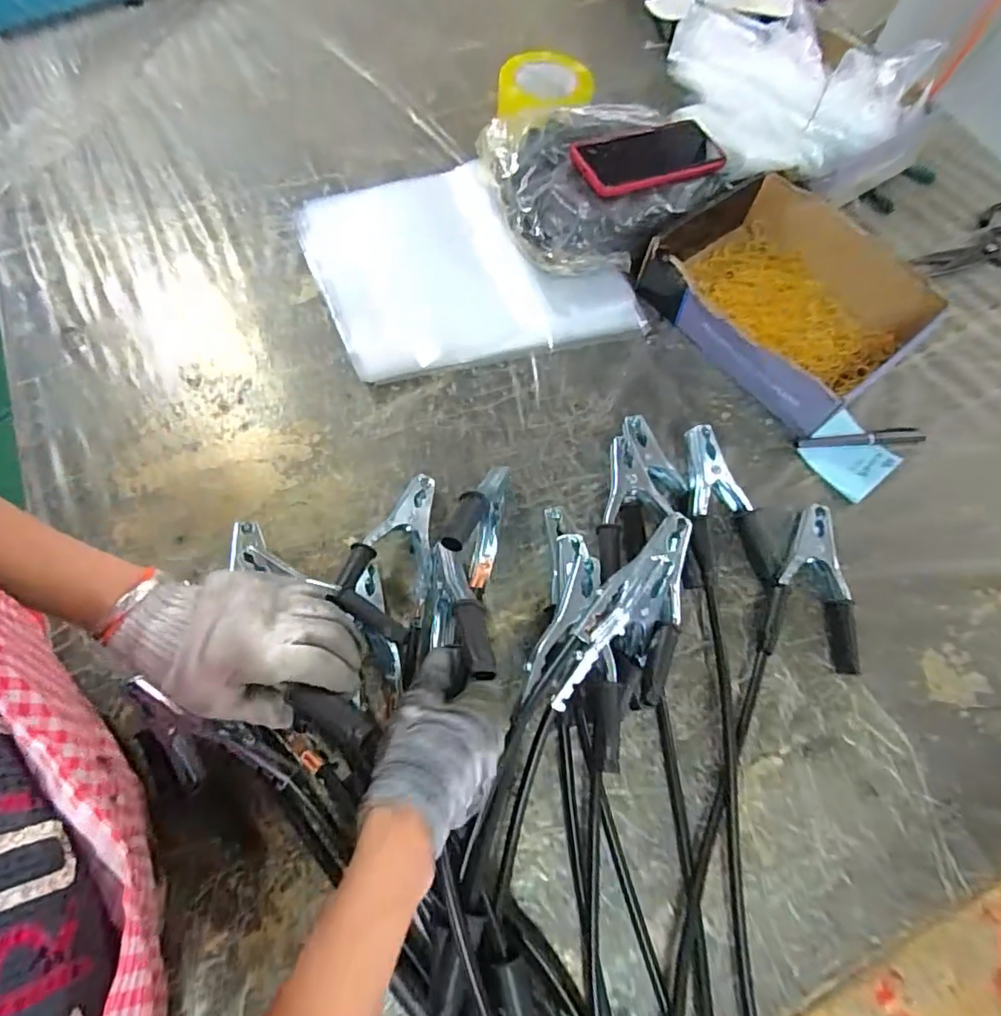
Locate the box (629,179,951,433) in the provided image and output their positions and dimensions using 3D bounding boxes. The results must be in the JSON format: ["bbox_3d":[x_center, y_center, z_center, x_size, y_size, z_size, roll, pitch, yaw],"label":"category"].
[{"bbox_3d":[0.299,-0.230,0.600,0.216,0.063,0.259,-39,74,-15],"label":"box"}]

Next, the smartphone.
[{"bbox_3d":[0.163,-0.386,0.611,0.166,0.014,0.081,-21,70,-9],"label":"smartphone"}]

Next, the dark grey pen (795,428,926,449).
[{"bbox_3d":[0.361,-0.069,0.559,0.133,0.011,0.015,-6,69,-4],"label":"dark grey pen"}]

